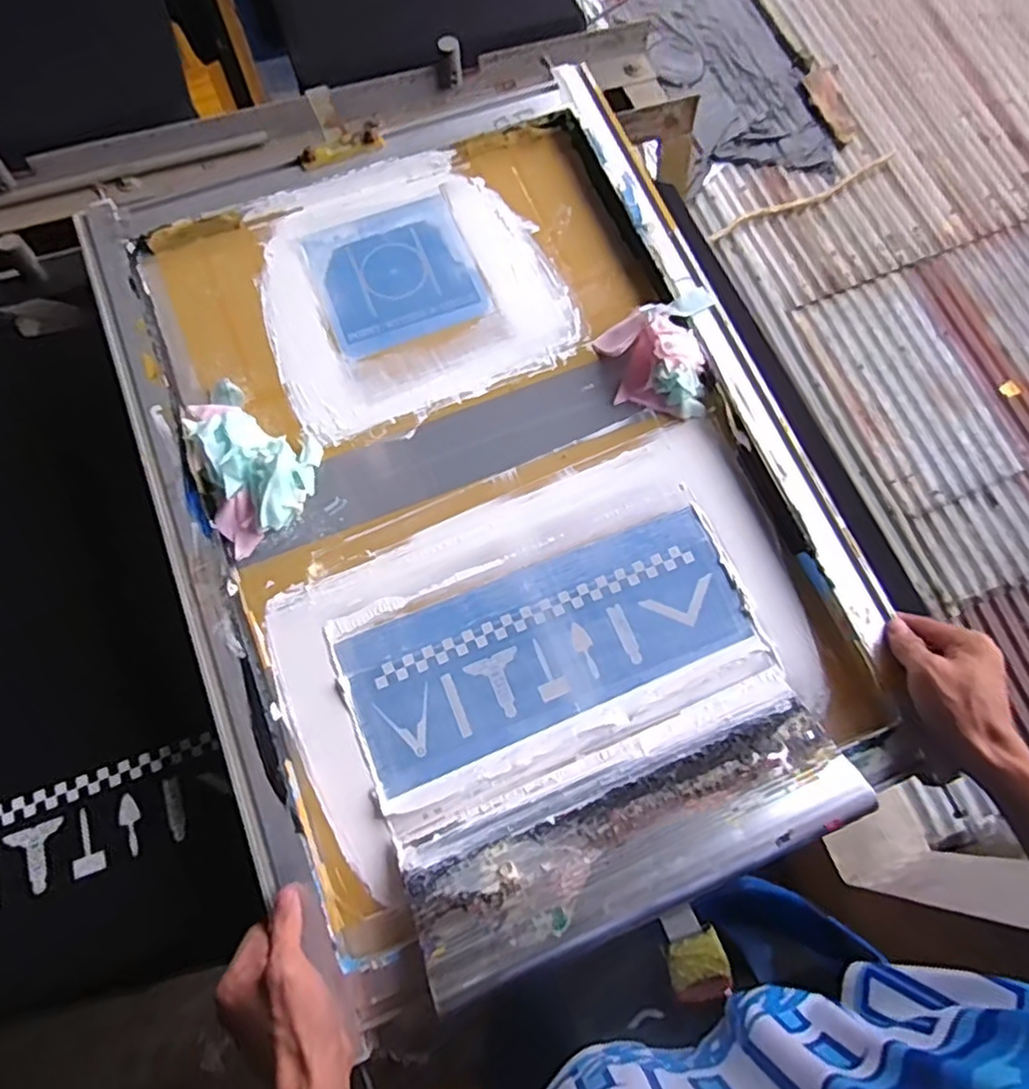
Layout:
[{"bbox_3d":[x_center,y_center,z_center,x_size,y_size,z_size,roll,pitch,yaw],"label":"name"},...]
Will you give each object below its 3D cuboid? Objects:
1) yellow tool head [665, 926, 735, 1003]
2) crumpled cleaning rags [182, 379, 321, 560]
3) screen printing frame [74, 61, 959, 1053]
[{"bbox_3d":[0.127,0.291,0.470,0.041,0.013,0.037,-16,74,-6],"label":"yellow tool head"},{"bbox_3d":[-0.223,-0.082,0.589,0.094,0.037,0.154,-21,75,-7],"label":"crumpled cleaning rags"},{"bbox_3d":[-0.031,-0.077,0.608,0.533,0.040,0.724,-21,75,-7],"label":"screen printing frame"}]

